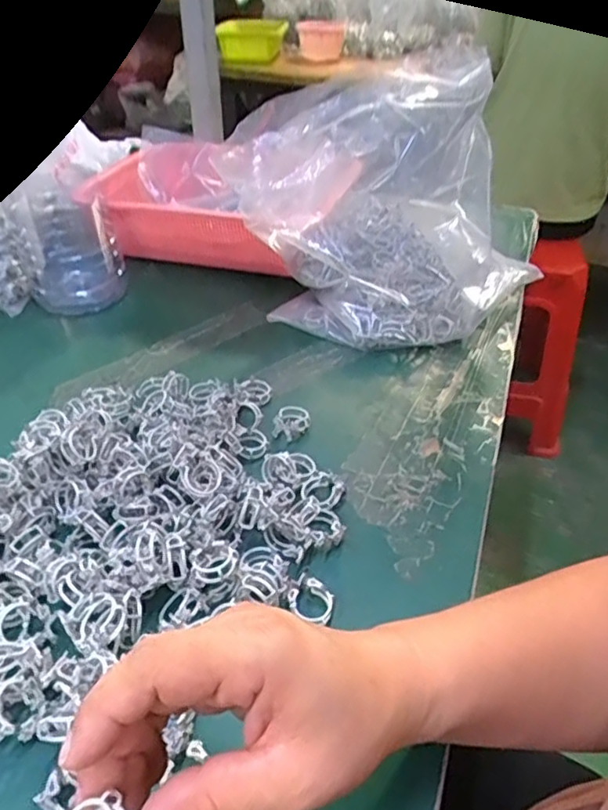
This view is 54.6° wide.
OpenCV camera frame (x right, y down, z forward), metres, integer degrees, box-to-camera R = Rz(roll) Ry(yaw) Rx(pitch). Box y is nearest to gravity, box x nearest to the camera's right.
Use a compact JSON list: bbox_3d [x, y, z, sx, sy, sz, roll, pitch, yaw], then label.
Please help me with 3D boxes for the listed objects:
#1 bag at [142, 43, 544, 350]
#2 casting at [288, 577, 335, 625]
[{"bbox_3d":[0.082,-0.190,0.556,0.217,0.213,0.207,24,44,27],"label":"bag"},{"bbox_3d":[0.005,0.115,0.338,0.023,0.012,0.025,0,38,0],"label":"casting"}]

